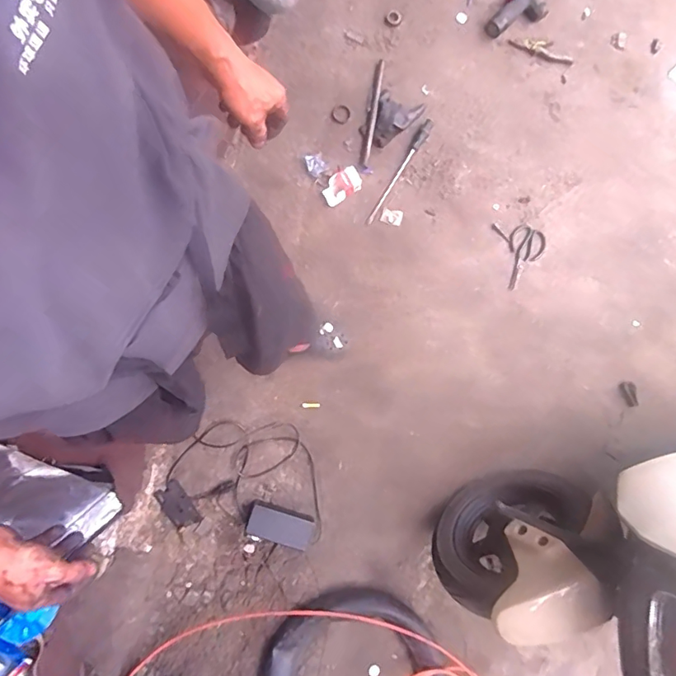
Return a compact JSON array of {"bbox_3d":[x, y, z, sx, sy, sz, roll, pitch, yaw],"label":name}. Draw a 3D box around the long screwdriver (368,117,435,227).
[{"bbox_3d":[0.175,-0.466,1.381,0.030,0.024,0.337,30,84,3],"label":"long screwdriver"}]

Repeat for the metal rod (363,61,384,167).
[{"bbox_3d":[0.104,-0.649,1.404,0.022,0.017,0.316,9,83,0],"label":"metal rod"}]

